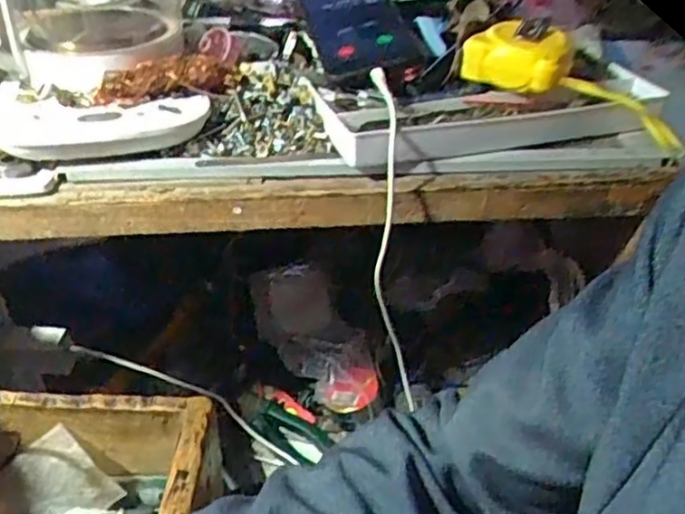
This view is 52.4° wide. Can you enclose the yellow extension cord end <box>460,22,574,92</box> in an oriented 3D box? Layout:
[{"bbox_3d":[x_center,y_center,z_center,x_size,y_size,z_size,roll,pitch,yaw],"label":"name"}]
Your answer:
[{"bbox_3d":[0.146,-0.165,0.568,0.081,0.037,0.057,17,40,22],"label":"yellow extension cord end"}]

